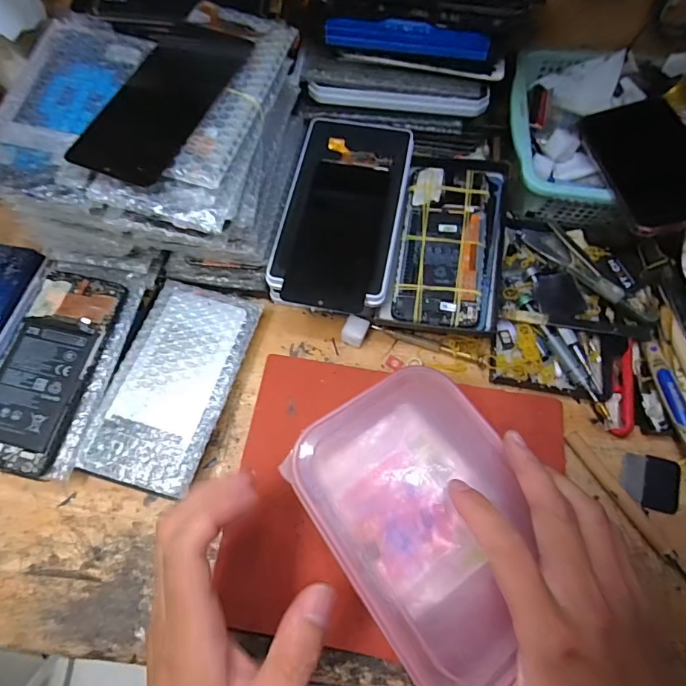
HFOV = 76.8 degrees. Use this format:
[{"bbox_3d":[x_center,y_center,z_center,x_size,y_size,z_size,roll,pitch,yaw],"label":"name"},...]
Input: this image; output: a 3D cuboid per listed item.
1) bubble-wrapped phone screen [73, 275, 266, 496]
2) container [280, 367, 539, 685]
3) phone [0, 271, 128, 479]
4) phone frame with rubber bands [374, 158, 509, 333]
[{"bbox_3d":[-0.134,0.029,0.350,0.089,0.023,0.165,15,69,4],"label":"bubble-wrapped phone screen"},{"bbox_3d":[0.052,0.104,0.273,0.129,0.056,0.174,-33,74,-13],"label":"container"},{"bbox_3d":[-0.238,0.018,0.346,0.072,0.006,0.160,14,70,2],"label":"phone"},{"bbox_3d":[0.090,-0.086,0.371,0.091,0.014,0.160,8,72,9],"label":"phone frame with rubber bands"}]

